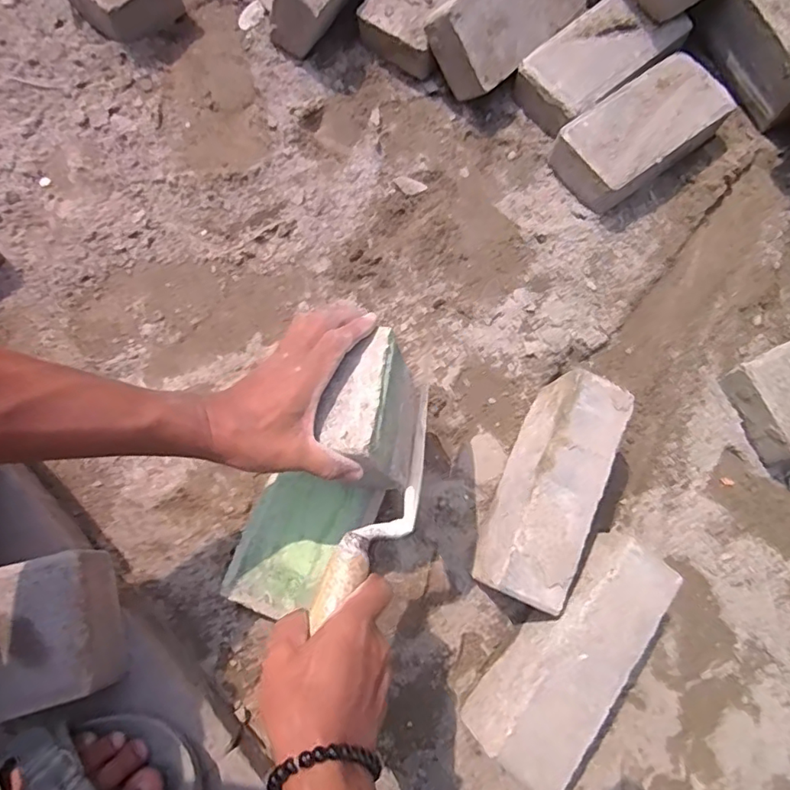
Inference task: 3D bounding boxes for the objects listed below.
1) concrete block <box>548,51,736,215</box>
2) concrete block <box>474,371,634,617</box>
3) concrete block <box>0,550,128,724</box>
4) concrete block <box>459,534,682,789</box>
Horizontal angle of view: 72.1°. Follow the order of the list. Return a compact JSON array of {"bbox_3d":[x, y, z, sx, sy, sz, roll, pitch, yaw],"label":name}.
[{"bbox_3d":[0.313,-0.330,0.687,0.212,0.070,0.108,-31,78,-12],"label":"concrete block"},{"bbox_3d":[0.146,0.090,0.529,0.069,0.123,0.216,24,74,3],"label":"concrete block"},{"bbox_3d":[-0.272,0.183,0.421,0.101,0.059,0.107,-13,76,-7],"label":"concrete block"},{"bbox_3d":[0.157,0.226,0.476,0.069,0.084,0.207,39,76,7],"label":"concrete block"}]

